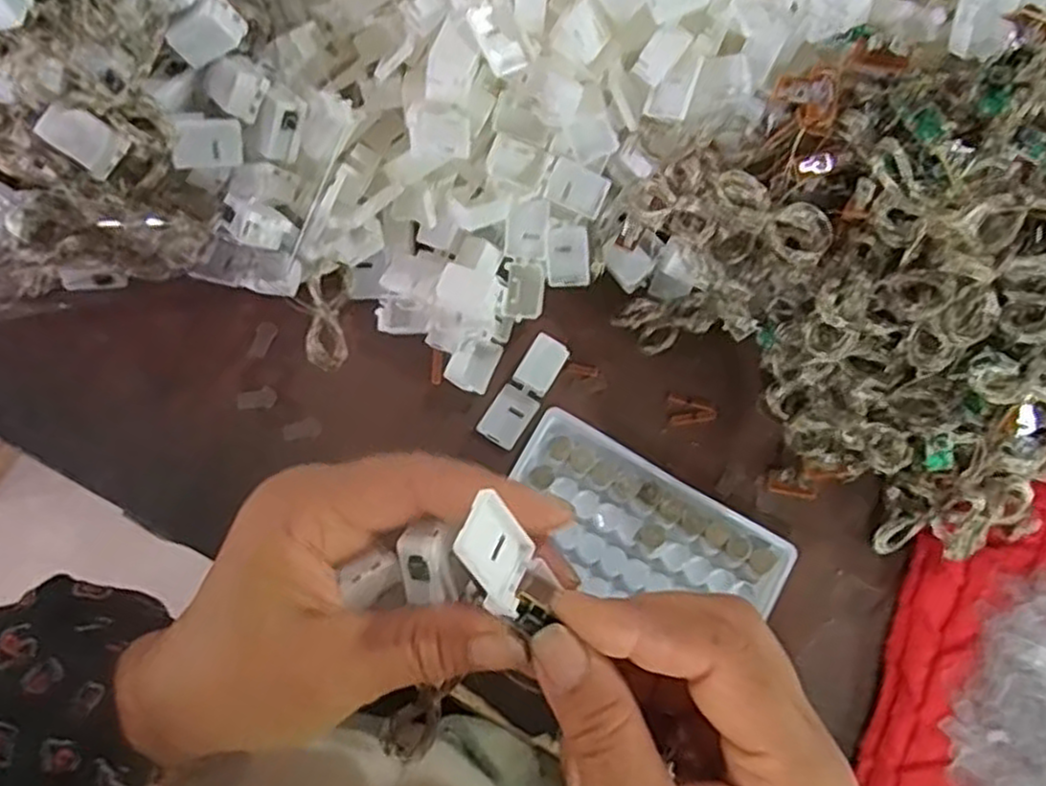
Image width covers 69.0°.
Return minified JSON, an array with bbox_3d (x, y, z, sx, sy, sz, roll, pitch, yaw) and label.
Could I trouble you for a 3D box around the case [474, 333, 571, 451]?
[{"bbox_3d":[0.001,-0.001,0.355,0.020,0.010,0.054,32,79,5],"label":"case"}]

